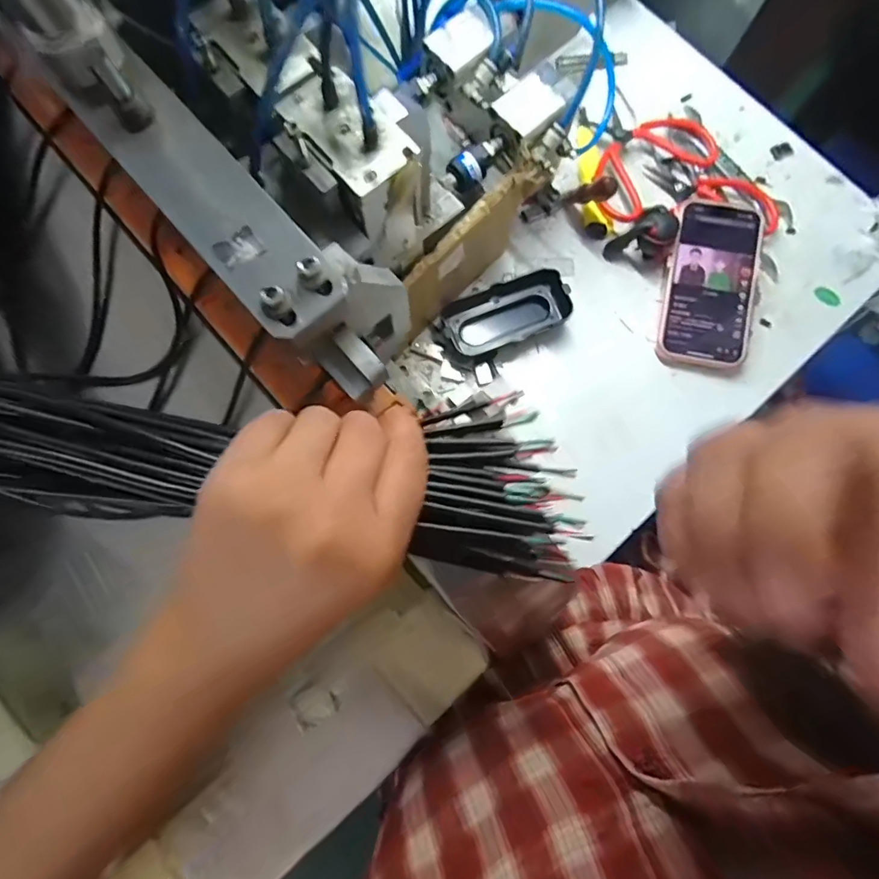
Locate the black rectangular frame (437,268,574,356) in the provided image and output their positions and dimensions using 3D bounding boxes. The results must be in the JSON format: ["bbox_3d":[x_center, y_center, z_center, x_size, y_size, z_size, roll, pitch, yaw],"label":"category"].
[{"bbox_3d":[0.058,-0.111,0.415,0.108,0.025,0.049,-16,79,-5],"label":"black rectangular frame"}]

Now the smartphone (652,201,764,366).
[{"bbox_3d":[0.244,-0.144,0.423,0.076,0.013,0.164,11,84,4],"label":"smartphone"}]

